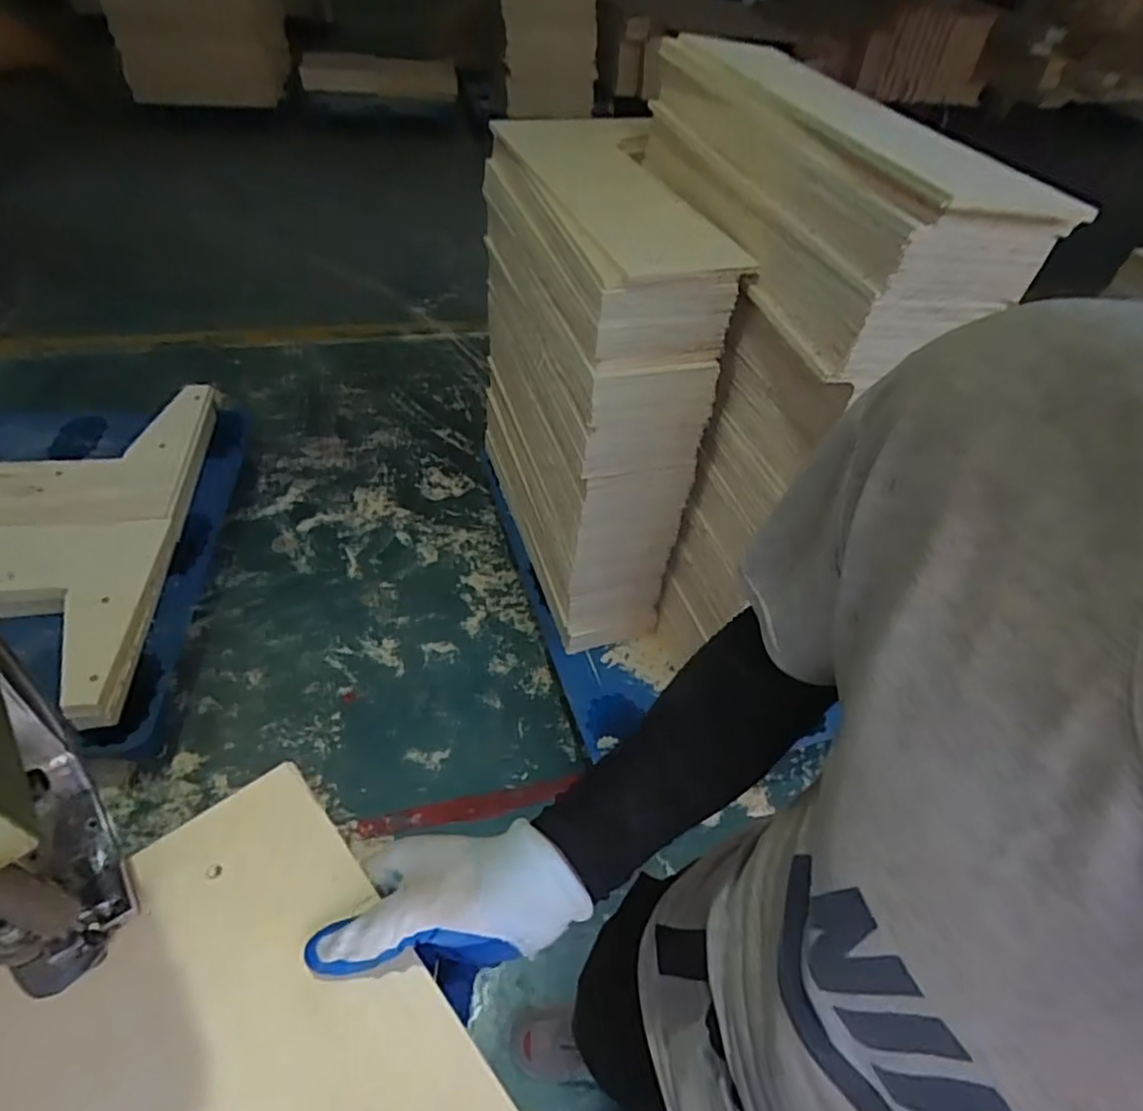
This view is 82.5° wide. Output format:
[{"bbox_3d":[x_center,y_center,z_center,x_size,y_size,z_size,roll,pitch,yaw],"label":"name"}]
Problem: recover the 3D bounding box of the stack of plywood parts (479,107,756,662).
[{"bbox_3d":[0.027,-0.383,1.486,0.304,0.837,0.795,-10,49,-14],"label":"stack of plywood parts"}]

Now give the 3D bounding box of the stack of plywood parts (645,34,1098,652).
[{"bbox_3d":[0.375,-0.564,1.010,0.252,0.219,0.709,-9,48,-13],"label":"stack of plywood parts"}]

